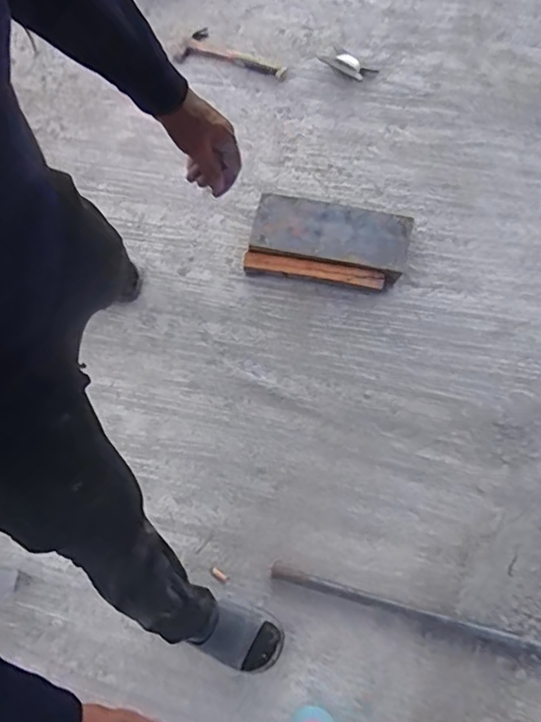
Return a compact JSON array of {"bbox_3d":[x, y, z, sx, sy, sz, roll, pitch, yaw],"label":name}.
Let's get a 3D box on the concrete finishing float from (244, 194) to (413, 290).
[{"bbox_3d":[0.133,-0.271,1.258,0.352,0.064,0.186,11,71,6],"label":"concrete finishing float"}]

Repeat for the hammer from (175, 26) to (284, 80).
[{"bbox_3d":[-0.095,-0.828,1.472,0.312,0.022,0.113,20,72,9],"label":"hammer"}]

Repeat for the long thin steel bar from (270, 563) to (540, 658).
[{"bbox_3d":[0.386,0.500,1.011,0.785,0.021,0.031,14,71,7],"label":"long thin steel bar"}]

